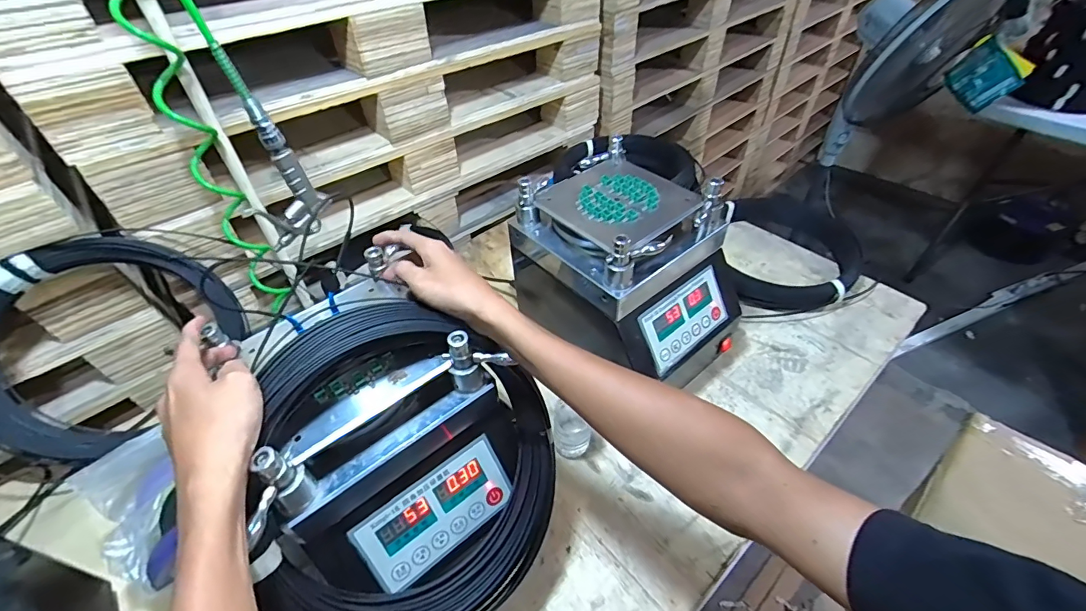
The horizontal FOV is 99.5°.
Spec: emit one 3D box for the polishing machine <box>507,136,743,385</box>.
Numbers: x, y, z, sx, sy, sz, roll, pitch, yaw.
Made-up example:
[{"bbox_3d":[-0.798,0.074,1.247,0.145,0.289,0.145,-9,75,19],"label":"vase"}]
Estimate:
[{"bbox_3d":[0.125,-0.041,0.680,0.216,0.255,0.273,-32,53,-25],"label":"polishing machine"}]

